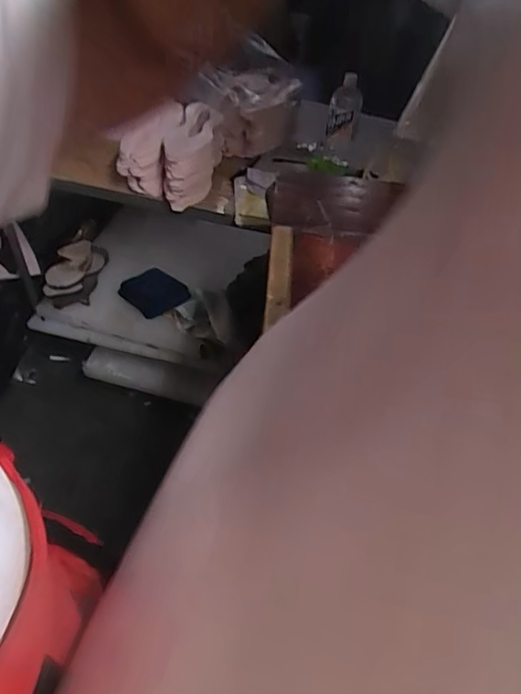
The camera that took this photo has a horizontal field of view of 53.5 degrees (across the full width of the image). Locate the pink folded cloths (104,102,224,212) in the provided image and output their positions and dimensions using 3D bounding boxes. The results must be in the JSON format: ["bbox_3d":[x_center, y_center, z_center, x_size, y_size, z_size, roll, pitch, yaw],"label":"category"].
[{"bbox_3d":[-0.213,-0.448,1.192,0.241,0.126,0.280,6,45,-1],"label":"pink folded cloths"}]

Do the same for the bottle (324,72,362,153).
[{"bbox_3d":[0.206,-0.558,1.262,0.083,0.199,0.063,12,45,4],"label":"bottle"}]

